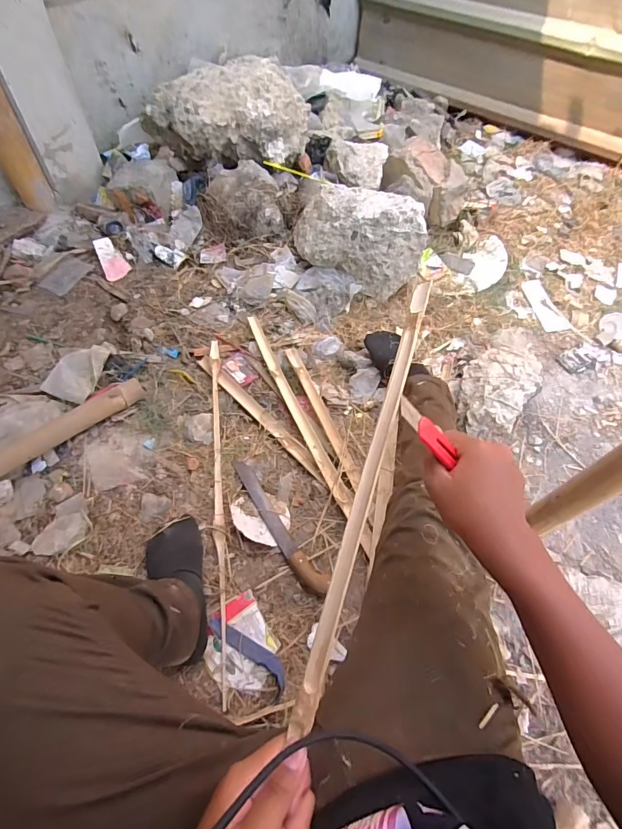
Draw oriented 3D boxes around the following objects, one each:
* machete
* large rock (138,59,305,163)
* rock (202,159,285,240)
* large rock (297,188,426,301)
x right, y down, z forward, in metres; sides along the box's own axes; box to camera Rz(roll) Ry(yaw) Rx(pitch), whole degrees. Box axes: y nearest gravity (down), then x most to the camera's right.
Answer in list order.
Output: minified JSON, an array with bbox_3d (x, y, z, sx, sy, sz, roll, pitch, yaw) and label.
[{"bbox_3d":[-0.068,0.207,0.802,0.043,0.024,0.310,-30,63,-19],"label":"machete"},{"bbox_3d":[-0.247,-0.856,1.173,0.475,0.166,0.207,-2,58,-3],"label":"large rock"},{"bbox_3d":[-0.204,-0.615,1.219,0.227,0.133,0.216,-9,58,-7],"label":"rock"},{"bbox_3d":[0.121,-0.483,1.119,0.370,0.198,0.200,23,60,12],"label":"large rock"}]

